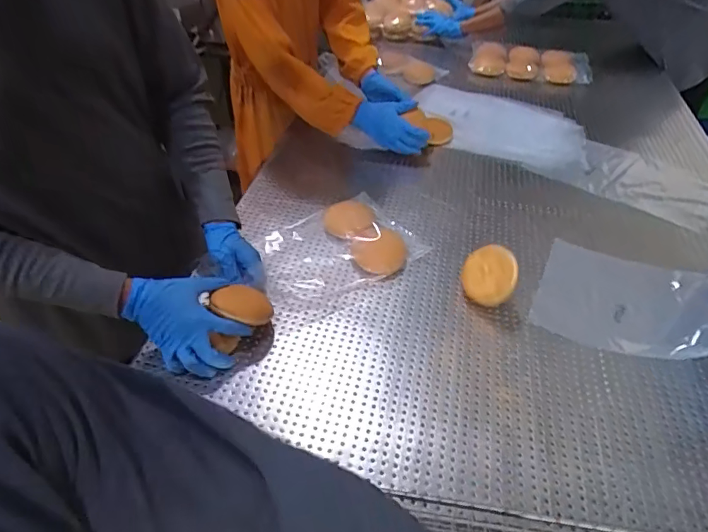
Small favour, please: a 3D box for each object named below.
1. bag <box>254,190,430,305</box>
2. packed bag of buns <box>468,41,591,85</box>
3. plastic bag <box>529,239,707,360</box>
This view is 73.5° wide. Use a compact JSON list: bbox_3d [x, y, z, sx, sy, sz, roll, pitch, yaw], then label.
[{"bbox_3d":[-0.037,-0.035,0.894,0.291,0.043,0.197,-22,49,-23],"label":"bag"},{"bbox_3d":[0.536,-0.614,1.445,0.356,0.104,0.119,4,44,2],"label":"packed bag of buns"},{"bbox_3d":[0.490,0.050,0.773,0.333,0.091,0.228,21,47,20],"label":"plastic bag"}]

